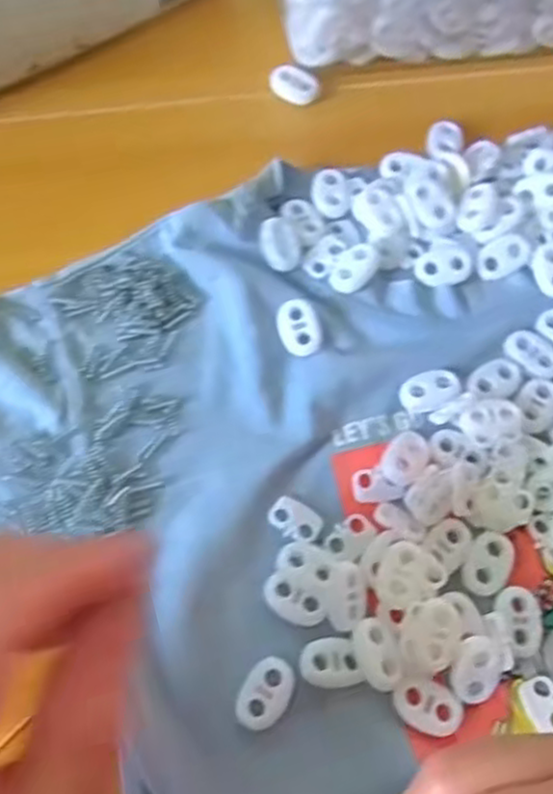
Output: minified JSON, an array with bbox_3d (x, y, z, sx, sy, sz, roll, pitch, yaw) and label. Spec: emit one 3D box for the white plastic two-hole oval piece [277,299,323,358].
[{"bbox_3d":[0.009,-0.027,0.285,0.015,0.005,0.024,-14,70,-6],"label":"white plastic two-hole oval piece"}]

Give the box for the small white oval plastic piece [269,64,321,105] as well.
[{"bbox_3d":[0.008,-0.140,0.333,0.023,0.006,0.014,40,73,13],"label":"small white oval plastic piece"}]

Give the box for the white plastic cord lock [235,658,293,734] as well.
[{"bbox_3d":[-0.003,0.095,0.238,0.014,0.004,0.023,26,70,9],"label":"white plastic cord lock"}]

